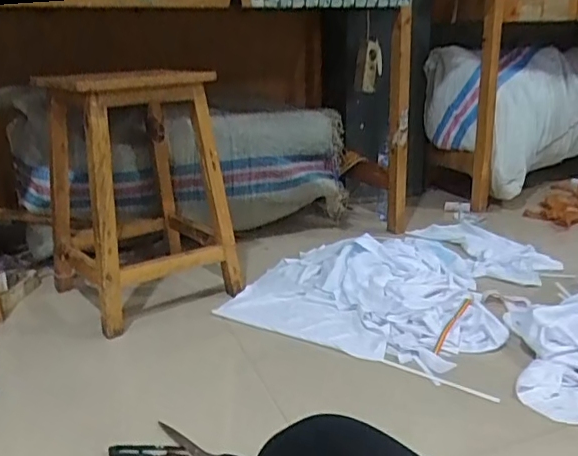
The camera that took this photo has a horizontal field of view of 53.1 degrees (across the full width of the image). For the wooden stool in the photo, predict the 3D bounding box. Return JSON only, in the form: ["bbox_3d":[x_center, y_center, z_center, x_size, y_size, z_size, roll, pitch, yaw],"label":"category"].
[{"bbox_3d":[-0.353,-0.096,1.288,0.341,0.508,0.373,-16,24,-36],"label":"wooden stool"}]

